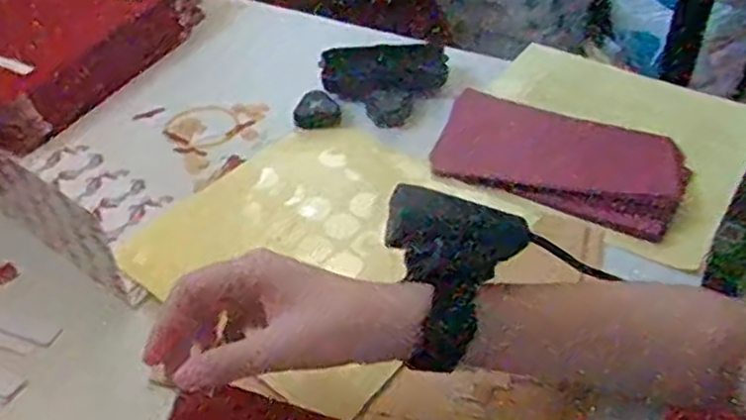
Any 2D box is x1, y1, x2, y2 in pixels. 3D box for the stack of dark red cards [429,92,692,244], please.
[{"bbox_3d":[0.146,-0.042,0.585,0.187,0.024,0.111,17,47,21],"label":"stack of dark red cards"}]

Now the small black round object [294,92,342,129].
[{"bbox_3d":[-0.048,-0.085,0.636,0.039,0.017,0.030,-6,43,-2],"label":"small black round object"}]

